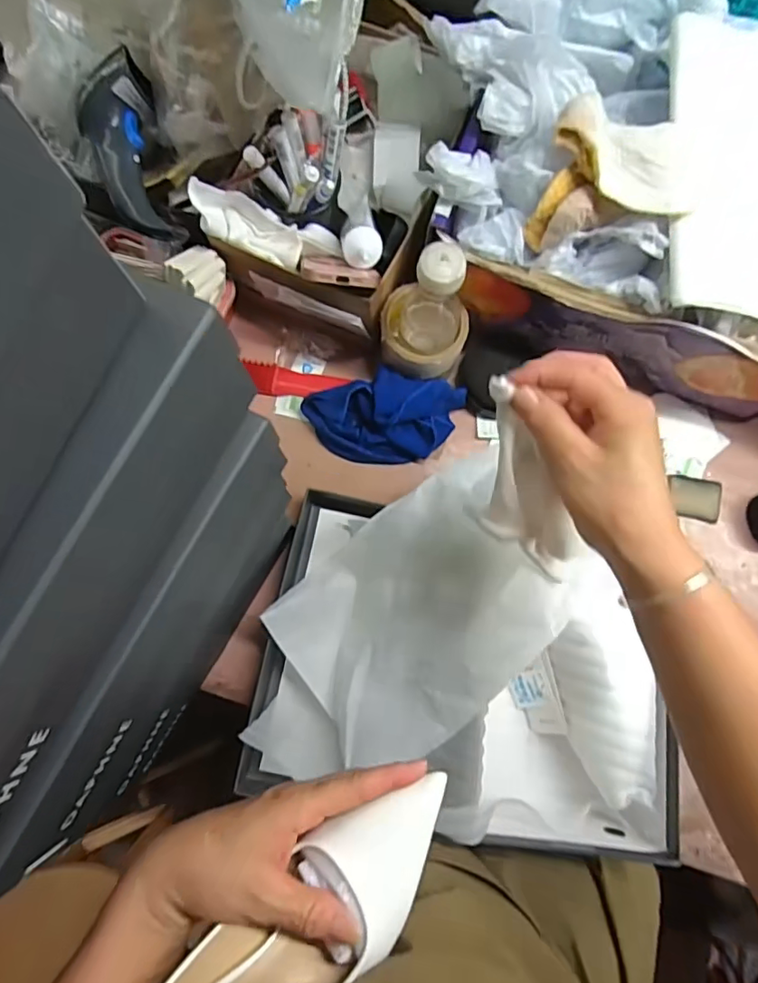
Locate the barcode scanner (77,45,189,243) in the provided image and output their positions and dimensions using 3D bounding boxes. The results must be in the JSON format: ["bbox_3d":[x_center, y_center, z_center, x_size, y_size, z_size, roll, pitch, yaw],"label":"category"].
[{"bbox_3d":[-0.246,-0.328,0.534,0.074,0.068,0.158,-7,104,-1],"label":"barcode scanner"}]

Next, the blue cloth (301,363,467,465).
[{"bbox_3d":[0.005,-0.082,0.591,0.178,0.056,0.092,1,81,1],"label":"blue cloth"}]

